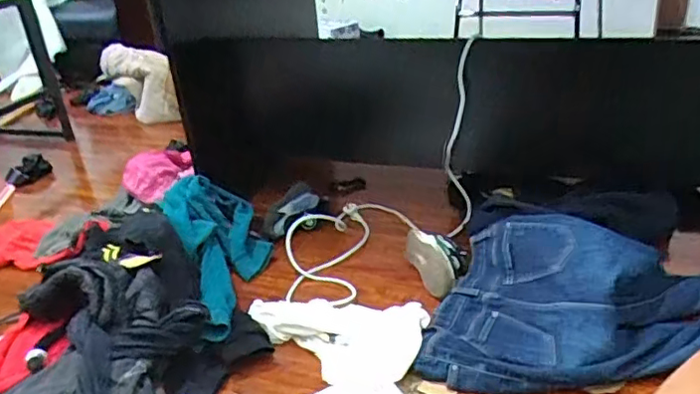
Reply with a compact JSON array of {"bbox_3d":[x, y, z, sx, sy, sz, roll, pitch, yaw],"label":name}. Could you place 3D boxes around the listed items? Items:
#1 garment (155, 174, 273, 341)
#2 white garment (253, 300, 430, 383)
[{"bbox_3d":[-0.253,0.119,1.256,0.207,0.154,0.463,-17,30,-21],"label":"garment"},{"bbox_3d":[-0.036,0.251,1.076,0.335,0.054,0.219,6,29,22],"label":"white garment"}]

